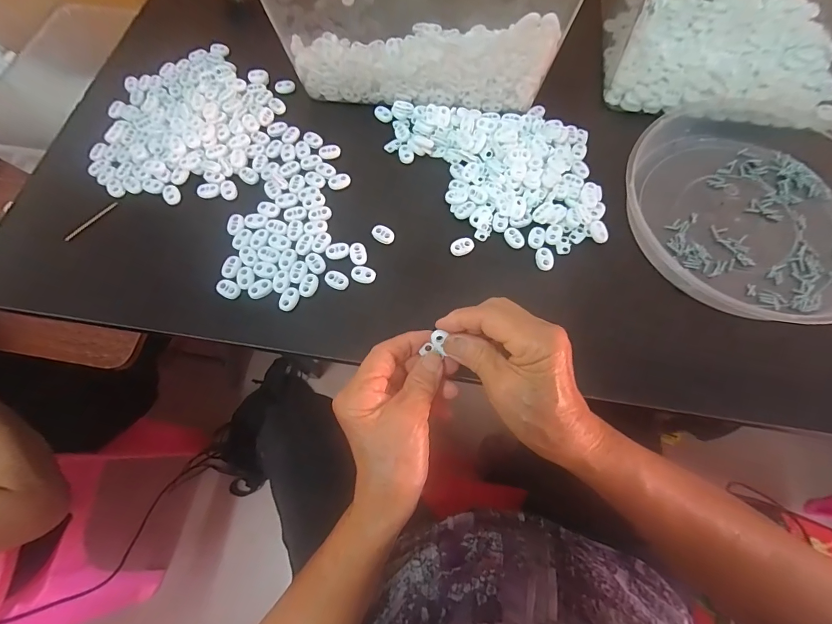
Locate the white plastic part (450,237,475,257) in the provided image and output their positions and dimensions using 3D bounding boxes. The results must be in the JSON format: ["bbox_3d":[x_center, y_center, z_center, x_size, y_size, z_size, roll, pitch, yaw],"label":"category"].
[{"bbox_3d":[0.044,-0.062,0.368,0.024,0.006,0.015,-32,73,-11],"label":"white plastic part"}]

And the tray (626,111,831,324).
[{"bbox_3d":[0.318,-0.106,0.366,0.228,0.050,0.240,0,70,0],"label":"tray"}]

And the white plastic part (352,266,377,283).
[{"bbox_3d":[-0.048,-0.035,0.356,0.022,0.004,0.016,14,70,5],"label":"white plastic part"}]

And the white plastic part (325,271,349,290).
[{"bbox_3d":[-0.073,-0.030,0.354,0.021,0.004,0.015,30,72,11],"label":"white plastic part"}]

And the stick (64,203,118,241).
[{"bbox_3d":[-0.323,-0.090,0.385,0.005,0.004,0.057,40,72,12],"label":"stick"}]

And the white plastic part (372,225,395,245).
[{"bbox_3d":[-0.031,-0.075,0.372,0.021,0.004,0.016,27,72,10],"label":"white plastic part"}]

